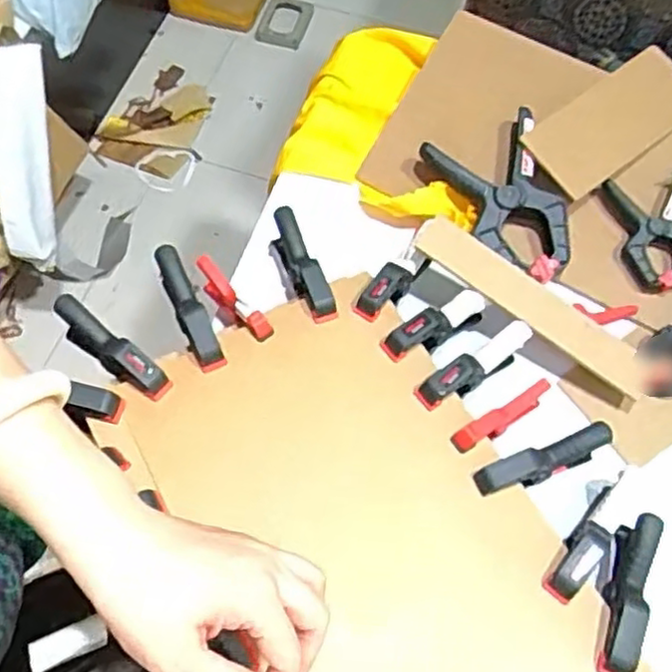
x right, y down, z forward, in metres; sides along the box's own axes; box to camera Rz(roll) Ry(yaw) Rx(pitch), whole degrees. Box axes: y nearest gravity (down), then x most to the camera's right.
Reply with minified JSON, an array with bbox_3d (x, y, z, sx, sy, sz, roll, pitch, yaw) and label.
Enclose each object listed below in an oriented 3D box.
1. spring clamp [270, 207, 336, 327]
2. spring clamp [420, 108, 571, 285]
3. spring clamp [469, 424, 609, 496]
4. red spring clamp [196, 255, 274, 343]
[{"bbox_3d":[-0.029,-0.056,0.636,0.024,0.052,0.114,-19,63,-11],"label":"spring clamp"},{"bbox_3d":[0.162,-0.130,0.681,0.109,0.035,0.157,-23,79,2],"label":"spring clamp"},{"bbox_3d":[0.160,0.104,0.563,0.113,0.059,0.021,-19,63,-11],"label":"spring clamp"},{"bbox_3d":[-0.093,-0.027,0.627,0.020,0.051,0.116,-33,46,-18],"label":"red spring clamp"}]

